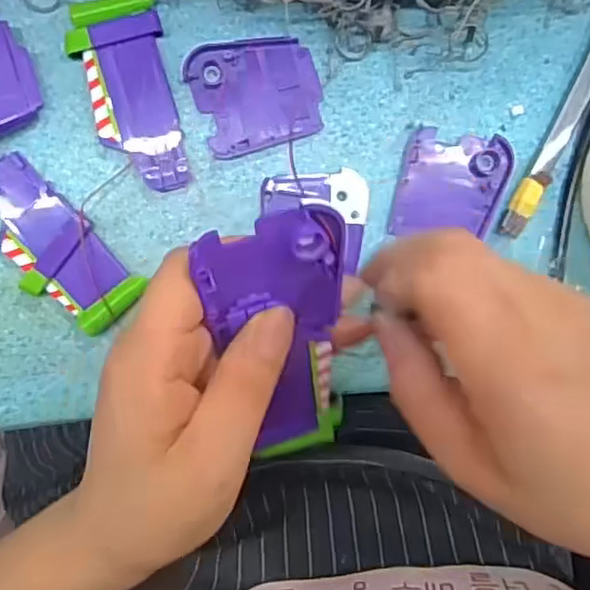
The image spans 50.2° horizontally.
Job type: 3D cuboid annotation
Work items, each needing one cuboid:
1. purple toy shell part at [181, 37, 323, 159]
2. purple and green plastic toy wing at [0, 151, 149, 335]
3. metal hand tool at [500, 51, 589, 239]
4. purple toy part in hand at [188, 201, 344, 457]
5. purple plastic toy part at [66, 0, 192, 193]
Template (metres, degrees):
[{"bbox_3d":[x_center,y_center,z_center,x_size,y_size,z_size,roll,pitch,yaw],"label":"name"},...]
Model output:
[{"bbox_3d":[-0.018,-0.098,0.306,0.060,0.005,0.052,-16,98,-4],"label":"purple toy shell part"},{"bbox_3d":[-0.116,-0.023,0.301,0.040,0.012,0.088,-41,99,0],"label":"purple and green plastic toy wing"},{"bbox_3d":[0.136,-0.087,0.314,0.013,0.011,0.125,26,93,-8],"label":"metal hand tool"},{"bbox_3d":[-0.004,0.018,0.240,0.049,0.013,0.118,-11,131,-5],"label":"purple toy part in hand"},{"bbox_3d":[-0.078,-0.094,0.298,0.040,0.010,0.089,-12,98,-4],"label":"purple plastic toy part"}]

